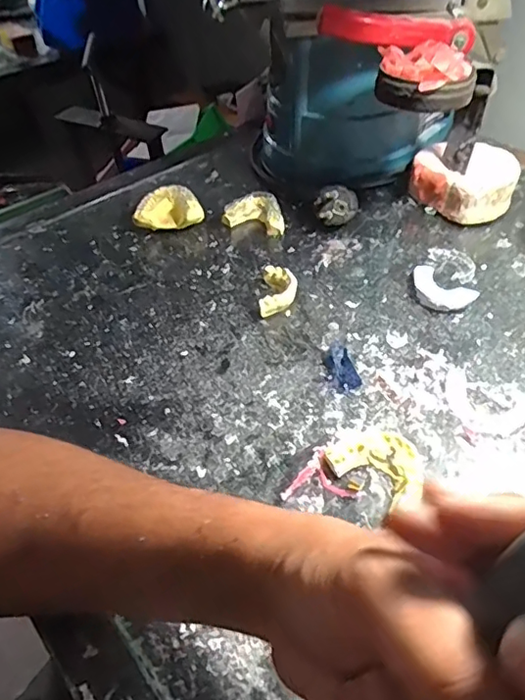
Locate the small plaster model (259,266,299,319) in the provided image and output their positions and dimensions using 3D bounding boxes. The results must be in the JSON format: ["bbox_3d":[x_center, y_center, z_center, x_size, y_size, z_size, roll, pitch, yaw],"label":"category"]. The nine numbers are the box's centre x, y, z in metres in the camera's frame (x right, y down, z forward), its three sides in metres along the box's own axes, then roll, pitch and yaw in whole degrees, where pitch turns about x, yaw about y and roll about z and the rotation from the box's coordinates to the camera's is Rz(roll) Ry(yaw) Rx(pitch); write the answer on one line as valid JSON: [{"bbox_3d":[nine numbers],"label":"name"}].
[{"bbox_3d":[0.014,-0.048,0.455,0.029,0.018,0.050,2,47,6],"label":"small plaster model"}]

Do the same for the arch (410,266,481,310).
[{"bbox_3d":[0.141,-0.050,0.448,0.038,0.007,0.056,-29,51,-22],"label":"arch"}]

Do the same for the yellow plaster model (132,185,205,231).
[{"bbox_3d":[-0.091,-0.138,0.540,0.063,0.028,0.050,-6,46,-1],"label":"yellow plaster model"}]

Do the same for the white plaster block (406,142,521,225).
[{"bbox_3d":[0.185,-0.159,0.523,0.096,0.055,0.050,28,54,27],"label":"white plaster block"}]

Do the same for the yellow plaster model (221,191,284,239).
[{"bbox_3d":[-0.003,-0.133,0.533,0.059,0.020,0.043,17,50,20],"label":"yellow plaster model"}]

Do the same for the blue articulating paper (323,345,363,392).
[{"bbox_3d":[0.056,0.012,0.401,0.019,0.004,0.043,-13,47,-7],"label":"blue articulating paper"}]

